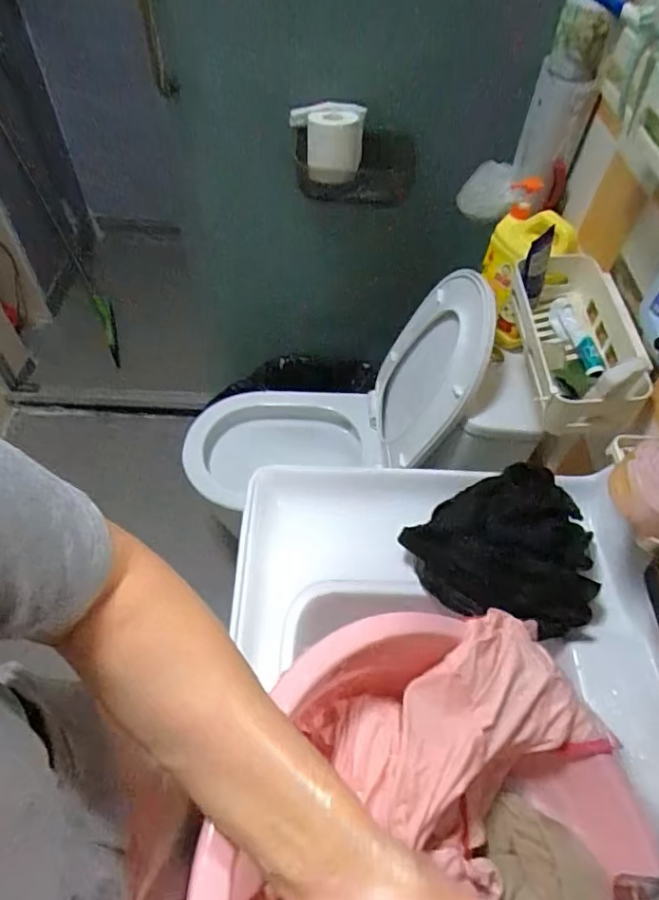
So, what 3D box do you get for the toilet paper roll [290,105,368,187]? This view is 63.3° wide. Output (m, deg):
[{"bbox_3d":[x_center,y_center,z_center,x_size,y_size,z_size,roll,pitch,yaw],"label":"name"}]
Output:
[{"bbox_3d":[-0.006,-0.576,1.003,0.129,0.110,0.120,1,54,-2],"label":"toilet paper roll"}]

